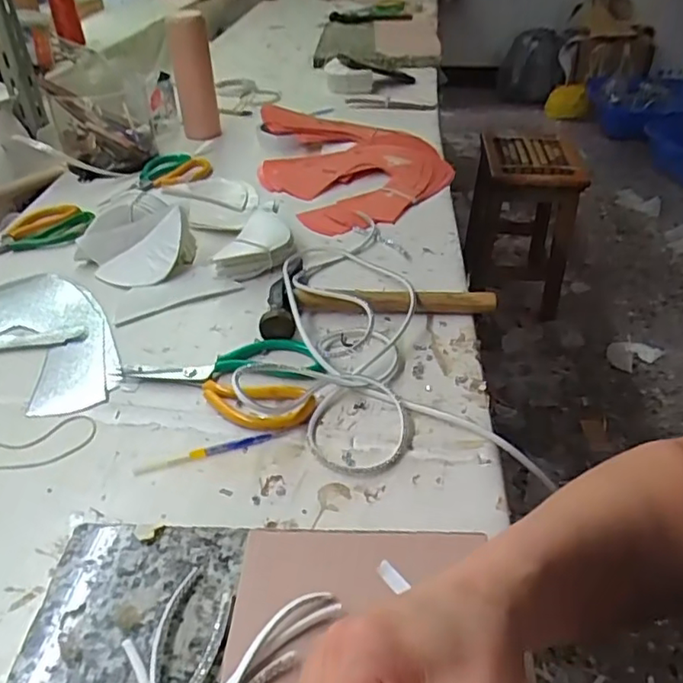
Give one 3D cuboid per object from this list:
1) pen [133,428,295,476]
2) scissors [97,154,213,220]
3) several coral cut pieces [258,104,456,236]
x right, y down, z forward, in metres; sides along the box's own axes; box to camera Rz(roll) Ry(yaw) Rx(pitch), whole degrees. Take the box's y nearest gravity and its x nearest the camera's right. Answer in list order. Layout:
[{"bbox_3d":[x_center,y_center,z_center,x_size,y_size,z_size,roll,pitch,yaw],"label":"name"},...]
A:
[{"bbox_3d":[-0.102,0.087,0.497,0.129,0.005,0.010,-13,40,-15],"label":"pen"},{"bbox_3d":[-0.273,-0.236,0.890,0.105,0.021,0.193,19,42,23],"label":"scissors"},{"bbox_3d":[0.019,-0.290,0.952,0.299,0.048,0.366,-19,46,-23],"label":"several coral cut pieces"}]

